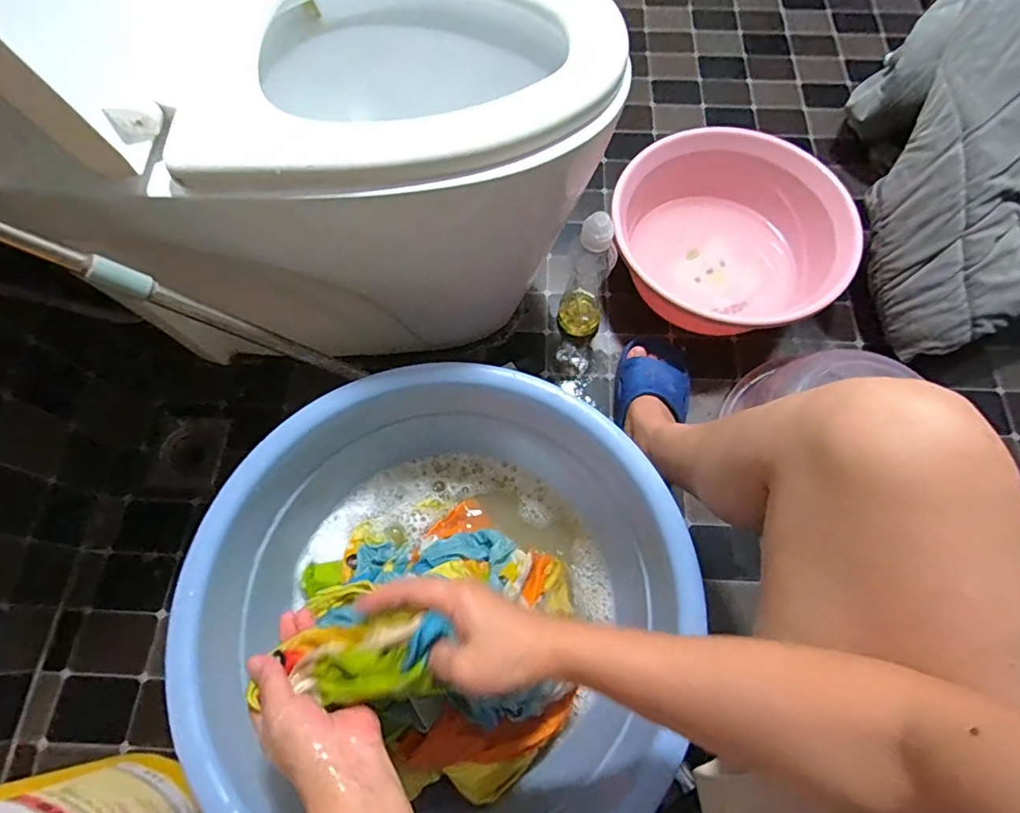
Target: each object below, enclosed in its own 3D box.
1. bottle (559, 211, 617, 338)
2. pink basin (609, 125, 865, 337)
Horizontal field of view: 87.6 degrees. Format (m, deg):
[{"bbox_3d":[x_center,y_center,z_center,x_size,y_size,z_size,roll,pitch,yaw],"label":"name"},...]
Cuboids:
[{"bbox_3d":[0.111,-0.186,0.745,0.064,0.219,0.073,15,68,6],"label":"bottle"},{"bbox_3d":[0.325,-0.247,0.825,0.327,0.132,0.318,0,67,0],"label":"pink basin"}]

